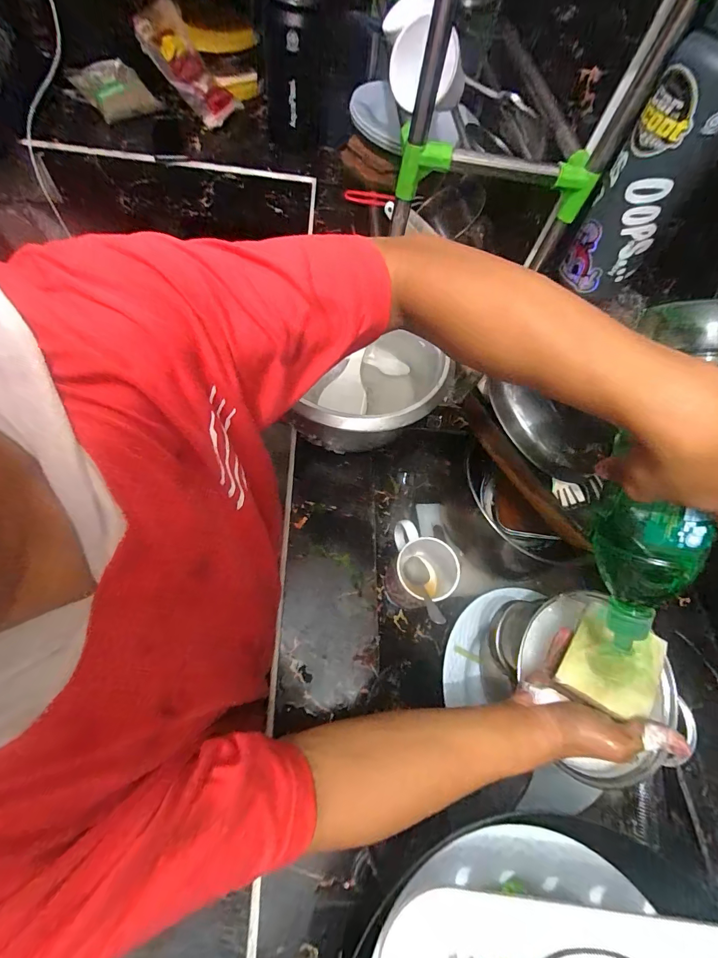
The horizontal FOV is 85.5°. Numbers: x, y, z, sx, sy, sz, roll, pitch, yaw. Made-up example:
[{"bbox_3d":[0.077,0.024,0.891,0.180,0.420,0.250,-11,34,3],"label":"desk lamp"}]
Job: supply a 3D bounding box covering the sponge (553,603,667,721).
[{"bbox_3d":[0.253,0.181,0.381,0.078,0.020,0.097,32,67,15],"label":"sponge"}]

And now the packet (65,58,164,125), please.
[{"bbox_3d":[-0.575,-0.913,0.918,0.167,0.098,0.031,-15,36,-2],"label":"packet"}]

